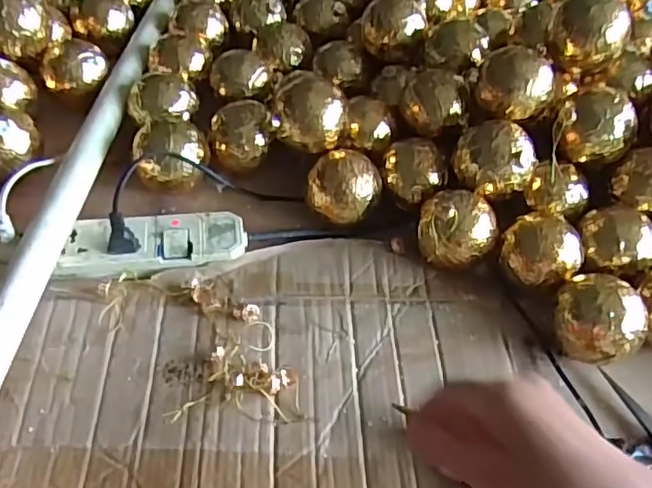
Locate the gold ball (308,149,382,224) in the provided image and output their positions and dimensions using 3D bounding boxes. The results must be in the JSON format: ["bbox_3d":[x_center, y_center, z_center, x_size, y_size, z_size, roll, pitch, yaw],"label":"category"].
[{"bbox_3d":[0.017,-0.050,0.586,0.069,0.067,0.063,3,49,-4],"label":"gold ball"}]

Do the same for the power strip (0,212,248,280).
[{"bbox_3d":[-0.232,0.003,0.537,0.311,0.032,0.061,-4,51,-9],"label":"power strip"}]

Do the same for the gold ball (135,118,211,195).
[{"bbox_3d":[-0.154,-0.088,0.603,0.068,0.069,0.071,3,51,-4],"label":"gold ball"}]

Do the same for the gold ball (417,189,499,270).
[{"bbox_3d":[0.121,-0.010,0.558,0.070,0.073,0.069,3,49,-4],"label":"gold ball"}]

